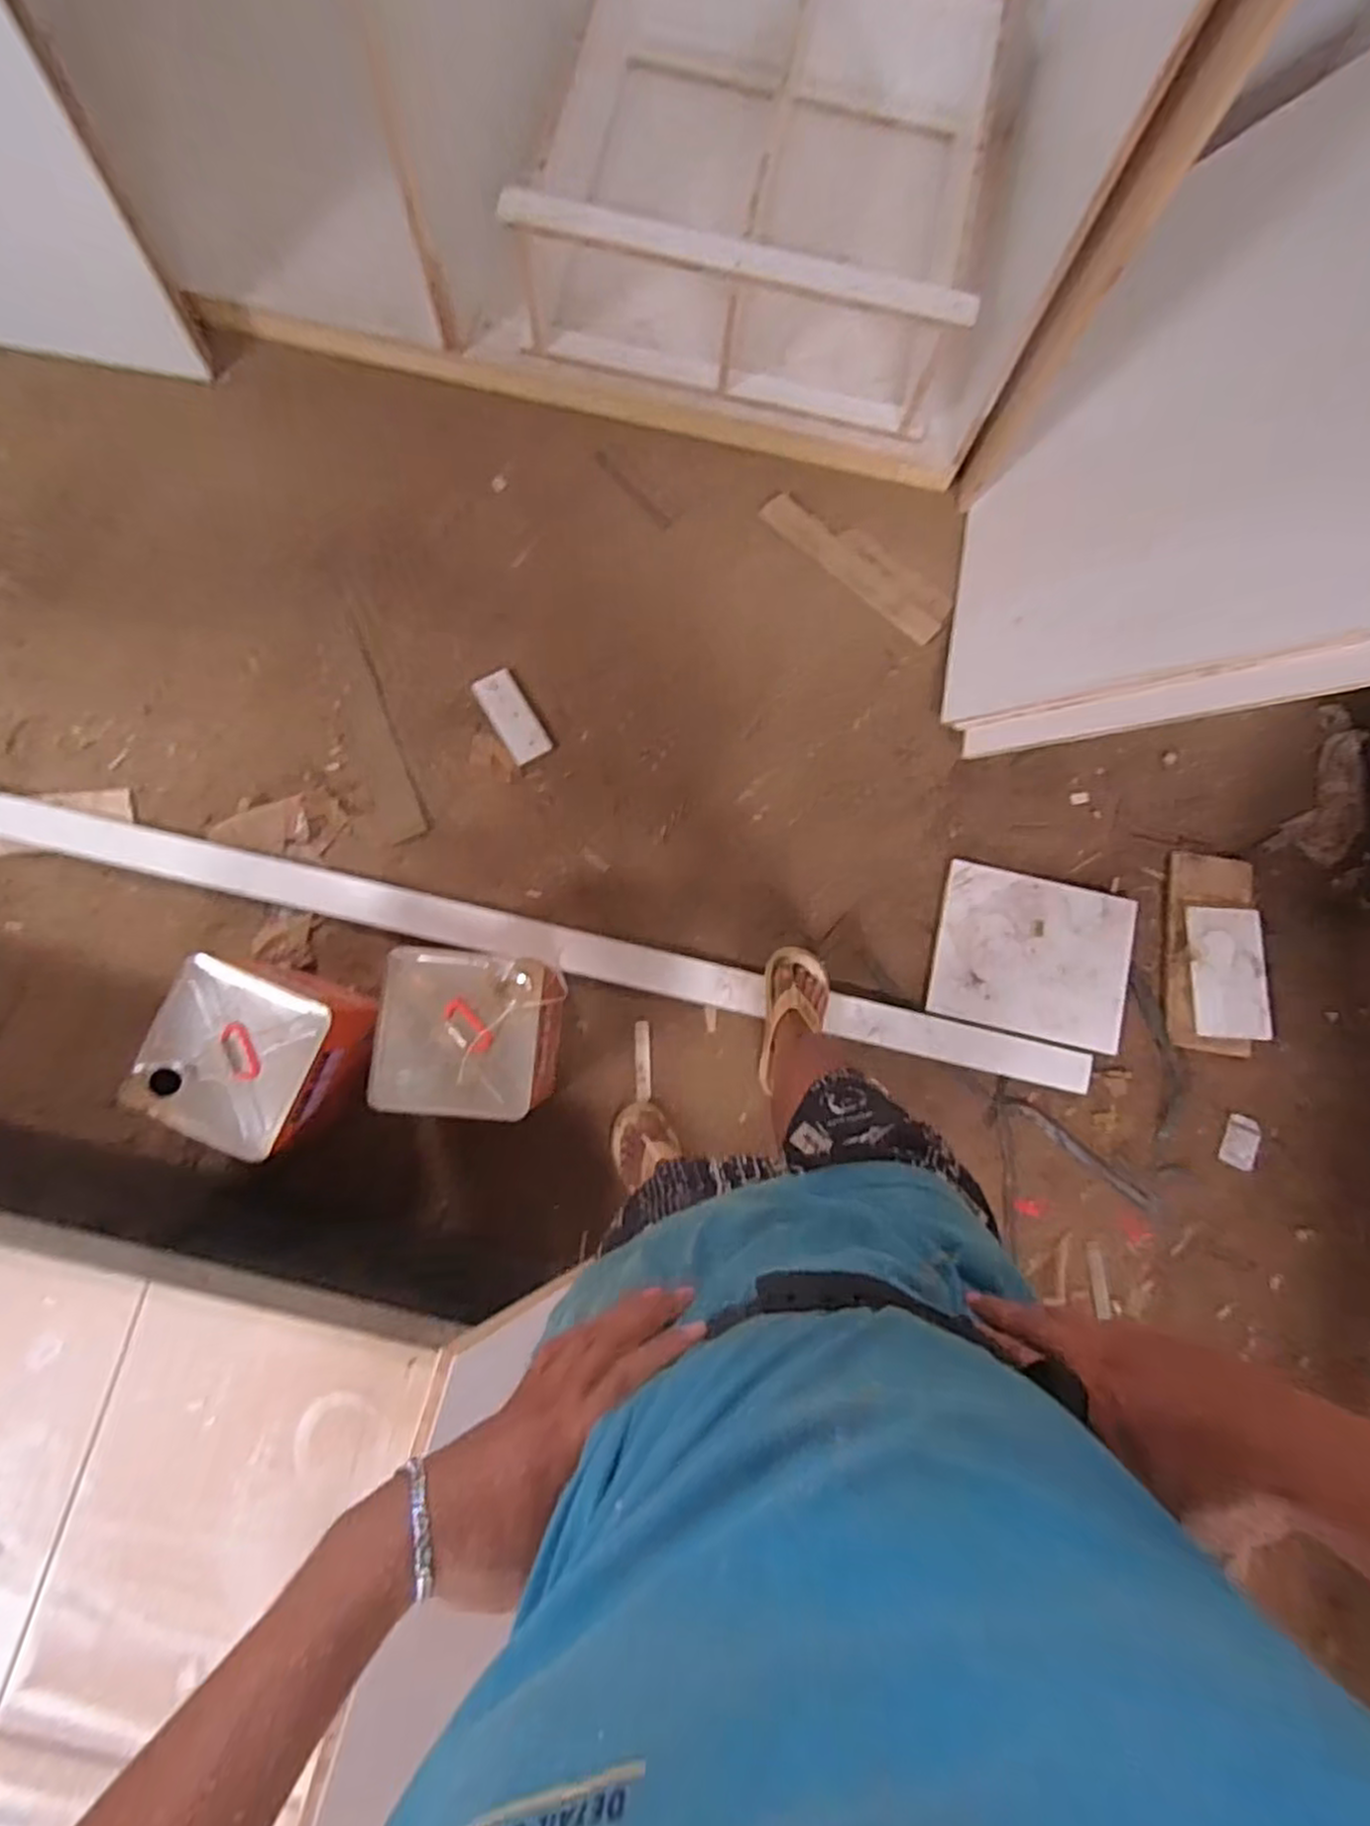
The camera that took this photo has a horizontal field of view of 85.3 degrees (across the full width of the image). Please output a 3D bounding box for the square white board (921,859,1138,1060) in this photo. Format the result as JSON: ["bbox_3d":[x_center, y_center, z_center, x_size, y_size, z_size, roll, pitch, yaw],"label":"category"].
[{"bbox_3d":[0.657,0.080,1.391,0.359,0.027,0.296,11,81,3],"label":"square white board"}]

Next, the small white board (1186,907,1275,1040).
[{"bbox_3d":[1.019,0.111,1.396,0.131,0.014,0.242,3,79,5],"label":"small white board"}]

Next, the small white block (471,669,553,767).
[{"bbox_3d":[-0.332,-0.380,1.431,0.080,0.013,0.186,-32,86,-5],"label":"small white block"}]

